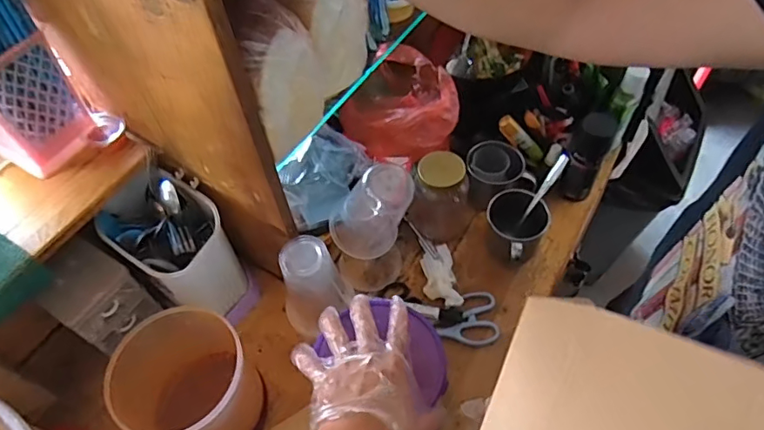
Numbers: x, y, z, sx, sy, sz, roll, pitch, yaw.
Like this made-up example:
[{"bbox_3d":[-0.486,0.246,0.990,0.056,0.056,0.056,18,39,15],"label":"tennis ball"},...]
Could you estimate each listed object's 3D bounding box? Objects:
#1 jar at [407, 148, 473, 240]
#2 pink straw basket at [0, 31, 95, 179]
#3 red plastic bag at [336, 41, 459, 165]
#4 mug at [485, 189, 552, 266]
[{"bbox_3d":[0.092,-0.037,0.756,0.089,0.142,0.095,-1,57,1],"label":"jar"},{"bbox_3d":[-0.409,-0.133,0.590,0.108,0.139,0.104,37,65,23],"label":"pink straw basket"},{"bbox_3d":[0.016,-0.174,0.820,0.149,0.120,0.191,-22,59,-12],"label":"red plastic bag"},{"bbox_3d":[0.188,0.017,0.757,0.085,0.077,0.107,31,63,20],"label":"mug"}]

